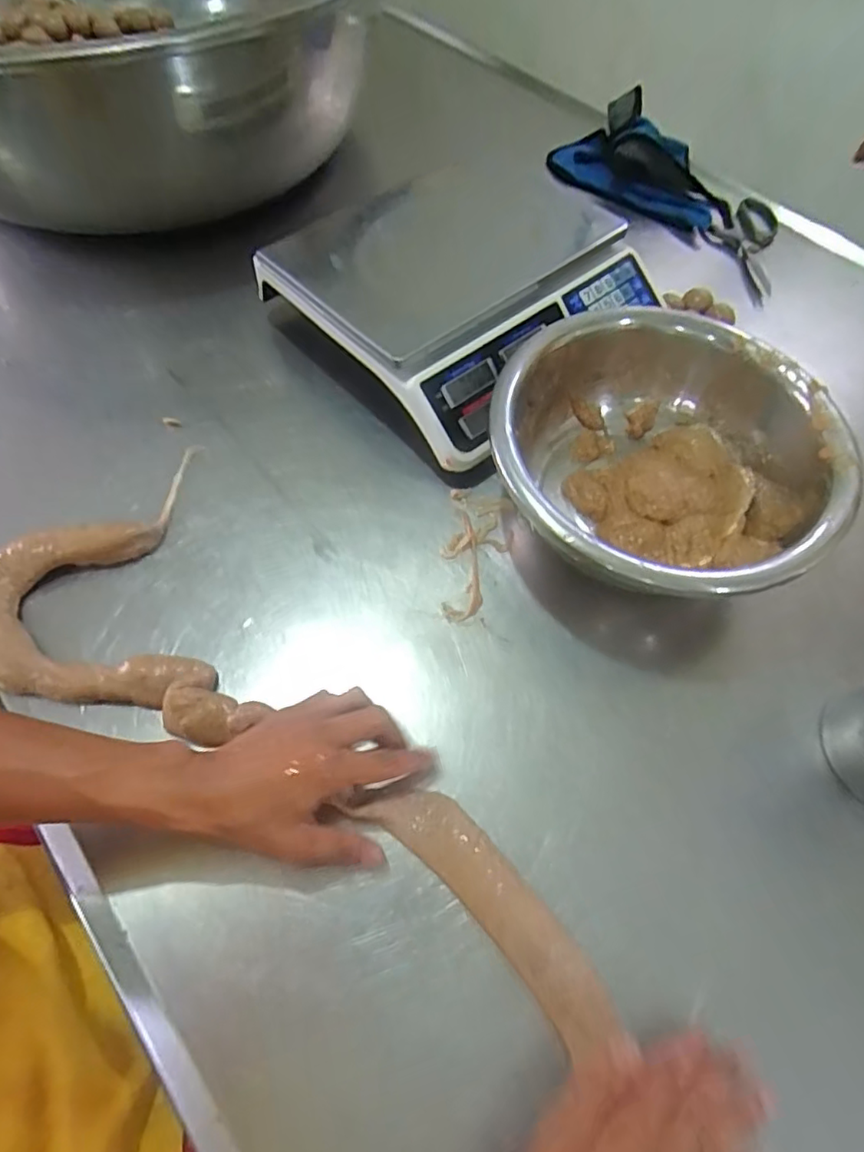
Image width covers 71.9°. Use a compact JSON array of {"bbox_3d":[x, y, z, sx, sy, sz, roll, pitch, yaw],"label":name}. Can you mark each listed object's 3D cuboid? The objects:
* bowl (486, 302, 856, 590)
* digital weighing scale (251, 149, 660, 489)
[{"bbox_3d":[0.194,-0.093,0.529,0.277,0.115,0.275,0,61,-1],"label":"bowl"},{"bbox_3d":[0.032,-0.299,0.642,0.328,0.108,0.328,-40,69,-20],"label":"digital weighing scale"}]

